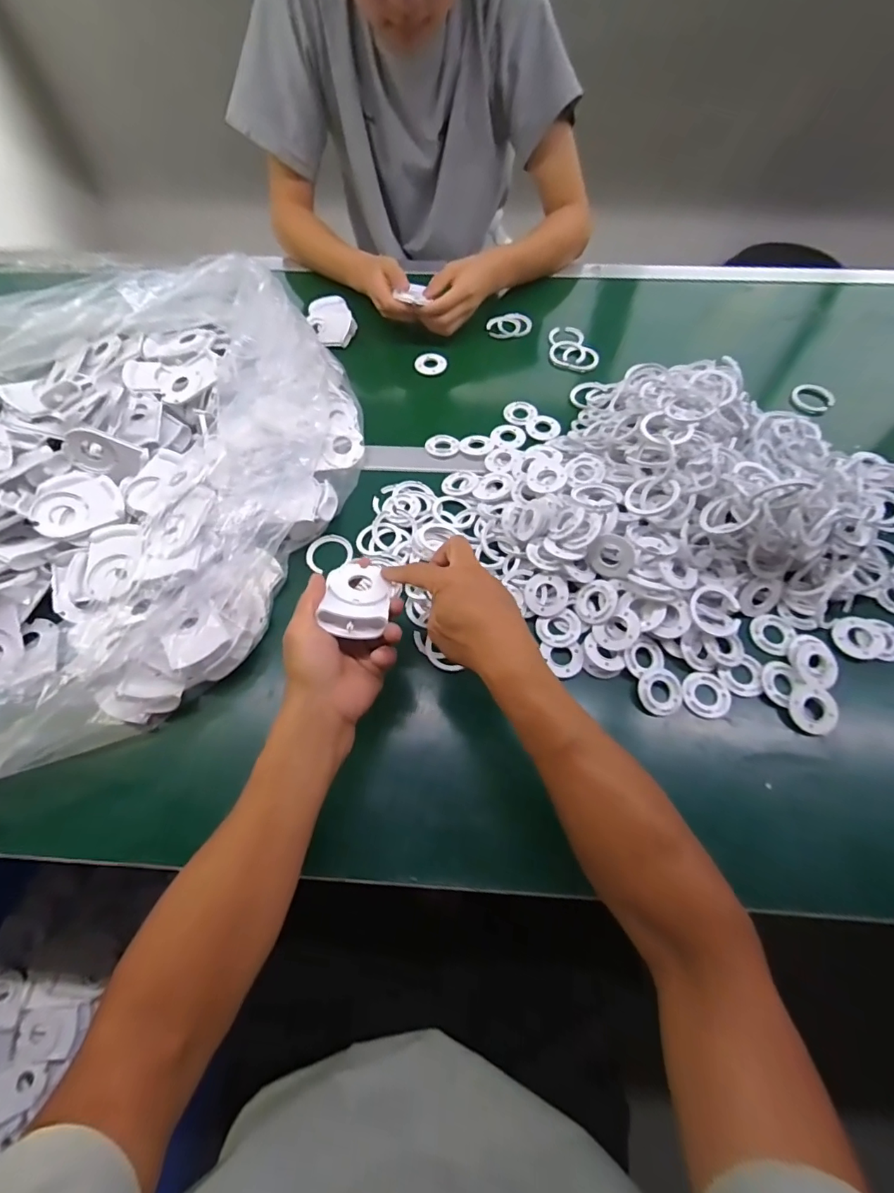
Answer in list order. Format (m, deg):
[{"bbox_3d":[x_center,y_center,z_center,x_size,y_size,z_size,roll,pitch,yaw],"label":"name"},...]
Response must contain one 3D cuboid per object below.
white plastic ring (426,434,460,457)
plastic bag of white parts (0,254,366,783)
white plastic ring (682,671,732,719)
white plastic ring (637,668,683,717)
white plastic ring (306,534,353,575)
[{"bbox_3d":[-0.005,-0.195,0.630,0.041,0.006,0.041,0,61,1],"label":"white plastic ring"},{"bbox_3d":[-0.455,-0.143,0.535,0.619,0.139,0.615,18,63,10],"label":"plastic bag of white parts"},{"bbox_3d":[0.249,0.095,0.469,0.043,0.009,0.044,0,61,1],"label":"white plastic ring"},{"bbox_3d":[0.204,0.090,0.465,0.042,0.014,0.043,0,61,1],"label":"white plastic ring"},{"bbox_3d":[-0.135,-0.051,0.556,0.050,0.005,0.048,0,61,1],"label":"white plastic ring"}]

